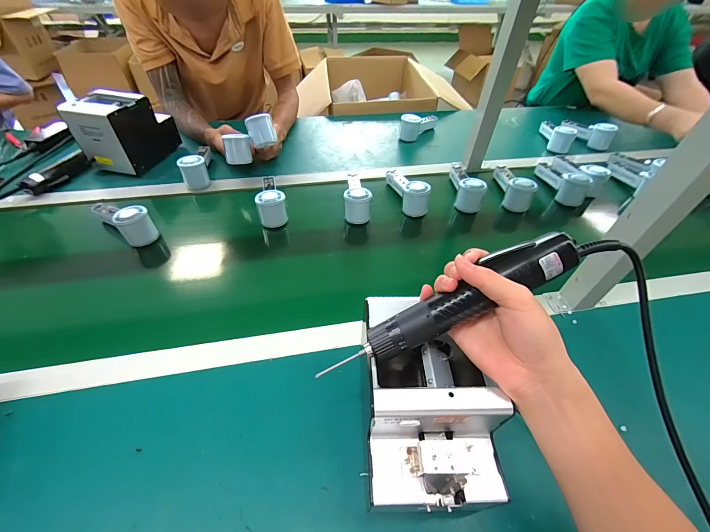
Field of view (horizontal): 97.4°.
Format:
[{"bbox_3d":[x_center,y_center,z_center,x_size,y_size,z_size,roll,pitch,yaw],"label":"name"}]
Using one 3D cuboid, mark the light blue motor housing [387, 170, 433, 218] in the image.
[{"bbox_3d":[0.108,-0.178,0.712,0.055,0.065,0.146,-18,51,-18],"label":"light blue motor housing"}]

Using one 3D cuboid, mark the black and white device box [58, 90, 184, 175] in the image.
[{"bbox_3d":[-0.549,-0.328,0.754,0.127,0.147,0.181,12,48,8],"label":"black and white device box"}]

